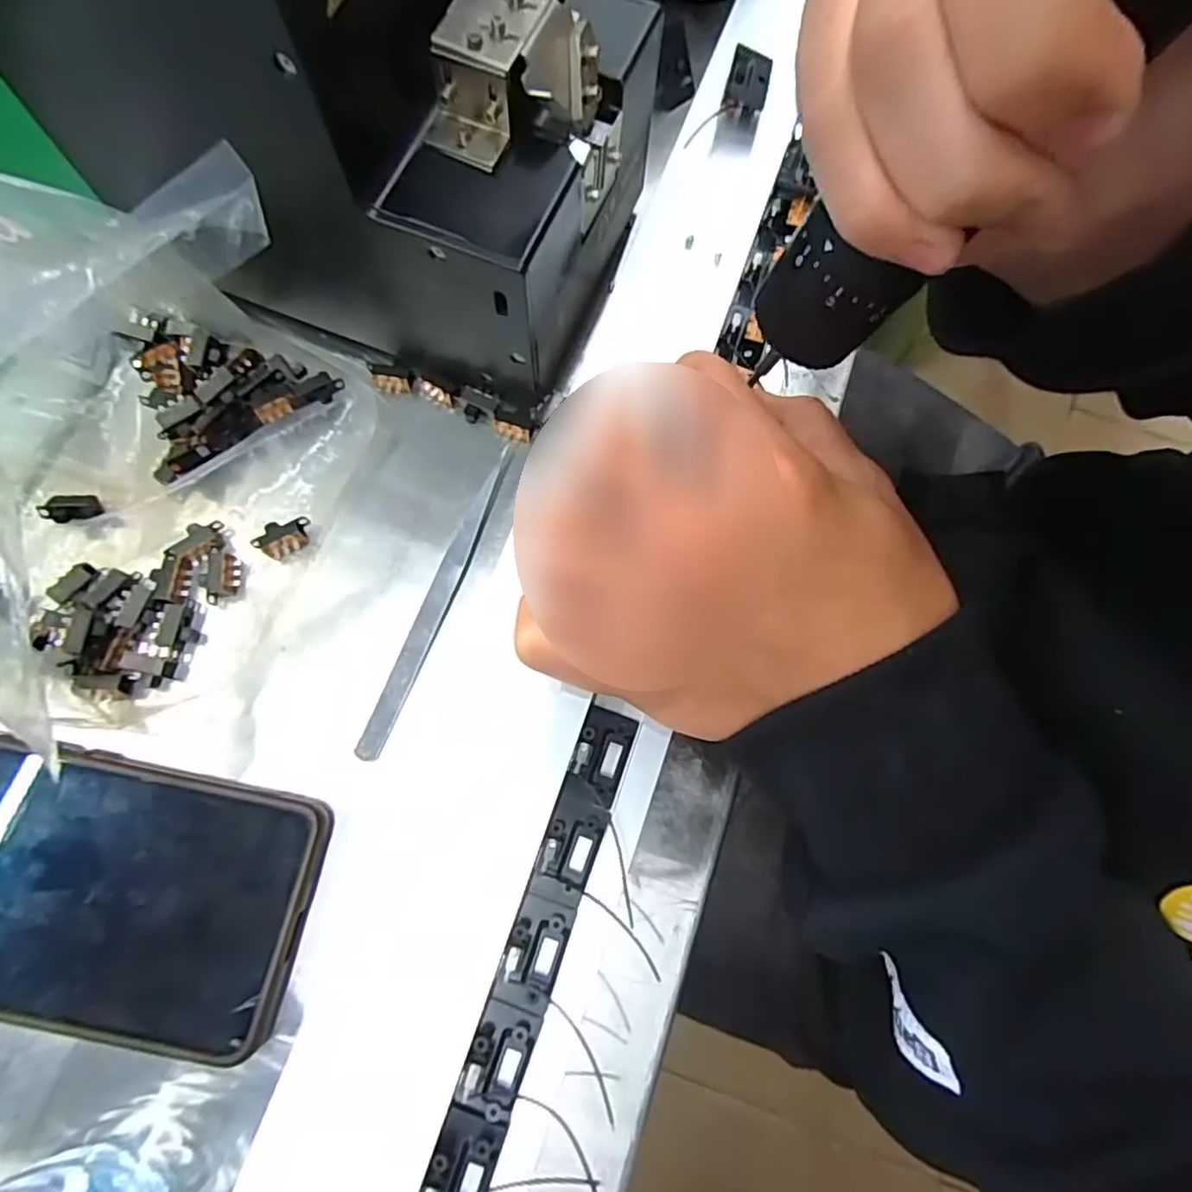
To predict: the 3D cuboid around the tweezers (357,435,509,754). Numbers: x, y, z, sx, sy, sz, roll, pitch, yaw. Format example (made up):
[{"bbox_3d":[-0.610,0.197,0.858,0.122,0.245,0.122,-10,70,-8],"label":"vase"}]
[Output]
[{"bbox_3d":[-0.059,-0.001,0.244,0.008,0.009,0.129,22,74,5],"label":"tweezers"}]

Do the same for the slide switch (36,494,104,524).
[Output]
[{"bbox_3d":[-0.203,-0.033,0.248,0.021,0.008,0.011,-4,74,-3],"label":"slide switch"}]

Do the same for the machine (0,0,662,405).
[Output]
[{"bbox_3d":[-0.068,-0.180,0.221,0.151,0.142,0.128,20,74,4],"label":"machine"}]

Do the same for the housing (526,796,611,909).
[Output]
[{"bbox_3d":[-0.008,0.078,0.194,0.017,0.012,0.030,19,74,4],"label":"housing"}]

